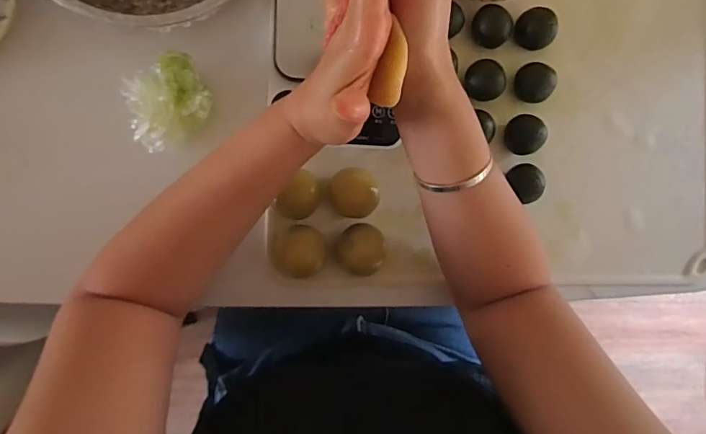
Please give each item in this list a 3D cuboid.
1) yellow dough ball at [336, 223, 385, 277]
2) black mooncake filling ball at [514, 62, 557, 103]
[{"bbox_3d":[0.007,0.031,0.441,0.044,0.032,0.049,-9,91,-8],"label":"yellow dough ball"},{"bbox_3d":[0.187,-0.138,0.476,0.039,0.027,0.039,0,90,-8],"label":"black mooncake filling ball"}]

